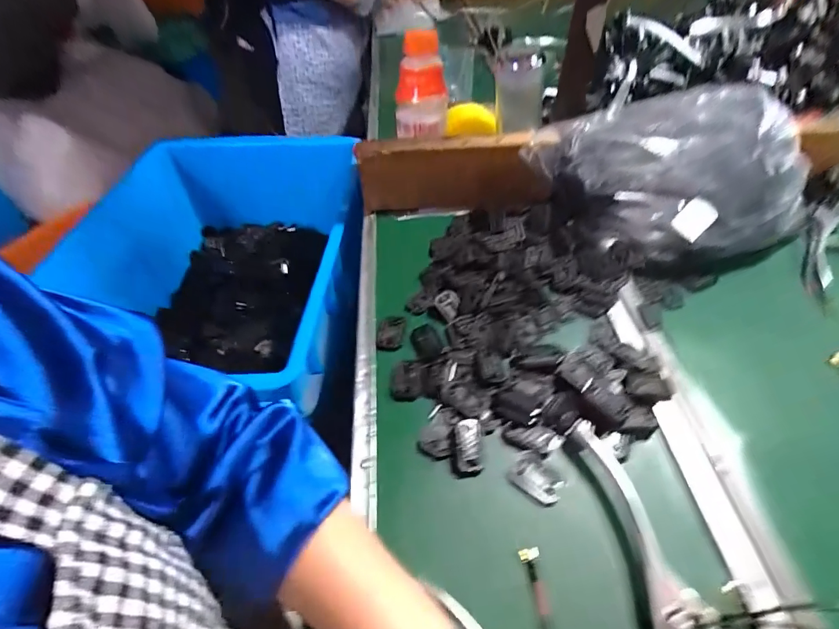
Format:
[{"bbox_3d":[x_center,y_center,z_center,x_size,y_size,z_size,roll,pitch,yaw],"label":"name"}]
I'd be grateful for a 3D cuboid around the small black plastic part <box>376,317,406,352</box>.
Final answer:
[{"bbox_3d":[-0.030,0.019,0.446,0.027,0.005,0.042,3,49,5],"label":"small black plastic part"}]

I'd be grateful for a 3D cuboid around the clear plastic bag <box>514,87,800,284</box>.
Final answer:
[{"bbox_3d":[0.296,-0.169,0.520,0.259,0.127,0.240,-27,53,-20],"label":"clear plastic bag"}]

